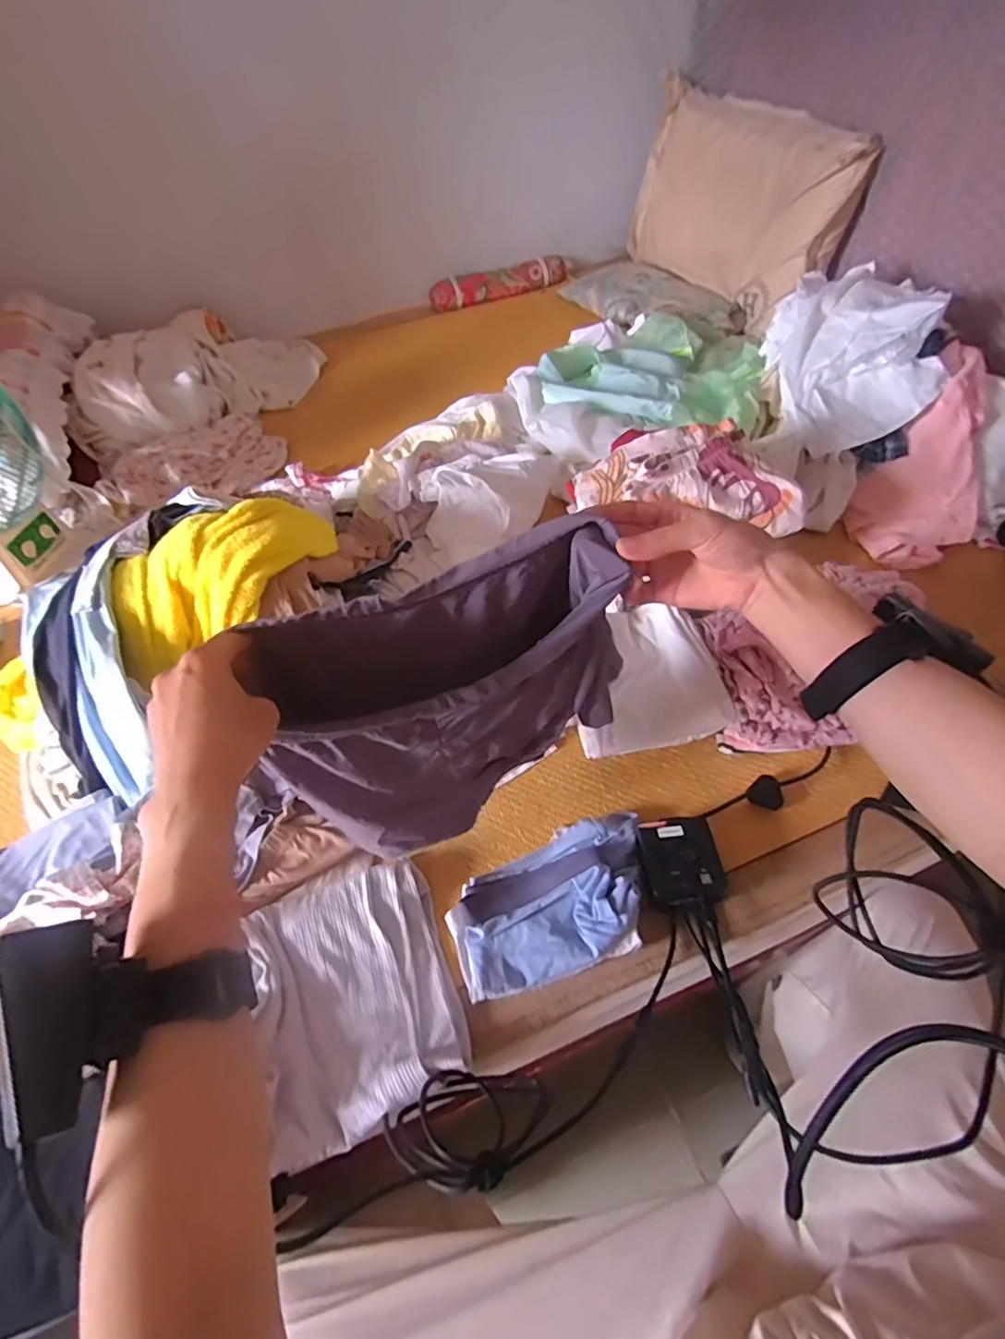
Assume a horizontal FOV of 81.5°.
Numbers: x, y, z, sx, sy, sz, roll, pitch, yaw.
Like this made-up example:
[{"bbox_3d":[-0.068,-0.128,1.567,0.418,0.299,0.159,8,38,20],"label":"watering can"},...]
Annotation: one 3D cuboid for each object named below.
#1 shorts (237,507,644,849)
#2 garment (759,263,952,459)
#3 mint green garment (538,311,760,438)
[{"bbox_3d":[-0.040,0.033,0.471,0.266,0.271,0.084,-13,51,-4],"label":"shorts"},{"bbox_3d":[0.609,-0.546,0.999,0.233,0.142,0.380,-2,51,4],"label":"garment"},{"bbox_3d":[0.303,-0.639,1.230,0.441,0.095,0.503,10,53,13],"label":"mint green garment"}]

